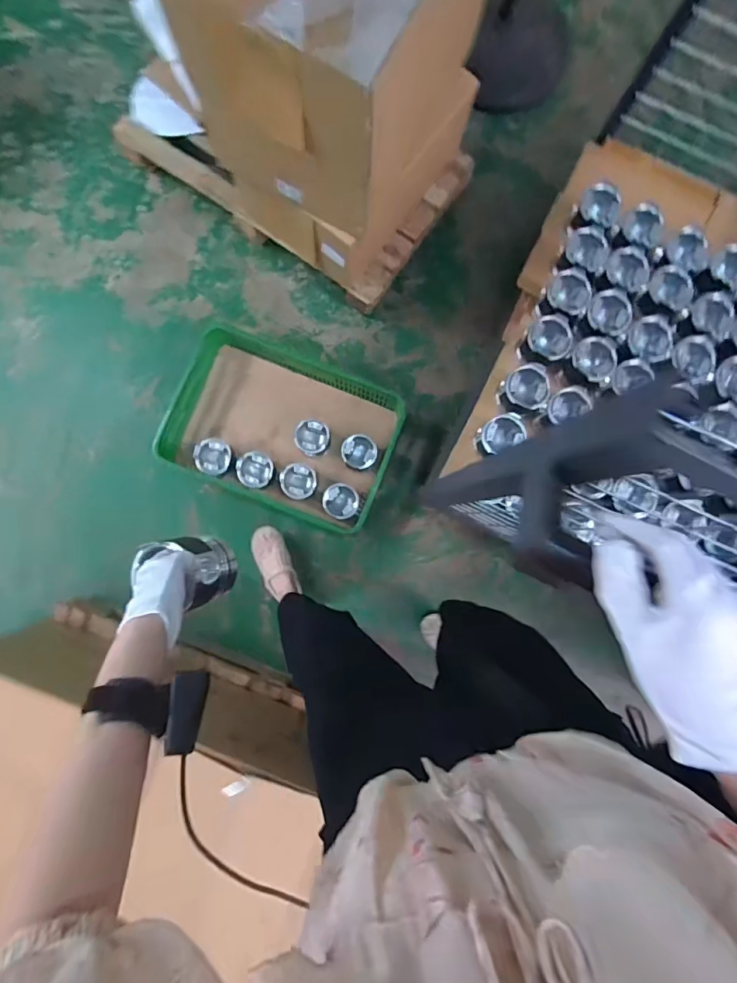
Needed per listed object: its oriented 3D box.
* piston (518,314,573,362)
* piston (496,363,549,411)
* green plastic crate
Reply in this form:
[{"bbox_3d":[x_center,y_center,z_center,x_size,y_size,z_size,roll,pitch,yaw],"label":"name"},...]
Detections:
[{"bbox_3d":[0.402,-0.340,1.035,0.113,0.078,0.092,-11,88,-3],"label":"piston"},{"bbox_3d":[0.350,-0.231,1.027,0.096,0.067,0.094,-3,87,-2],"label":"piston"},{"bbox_3d":[-0.242,-0.178,1.331,0.611,0.128,0.445,21,87,-1],"label":"green plastic crate"}]

